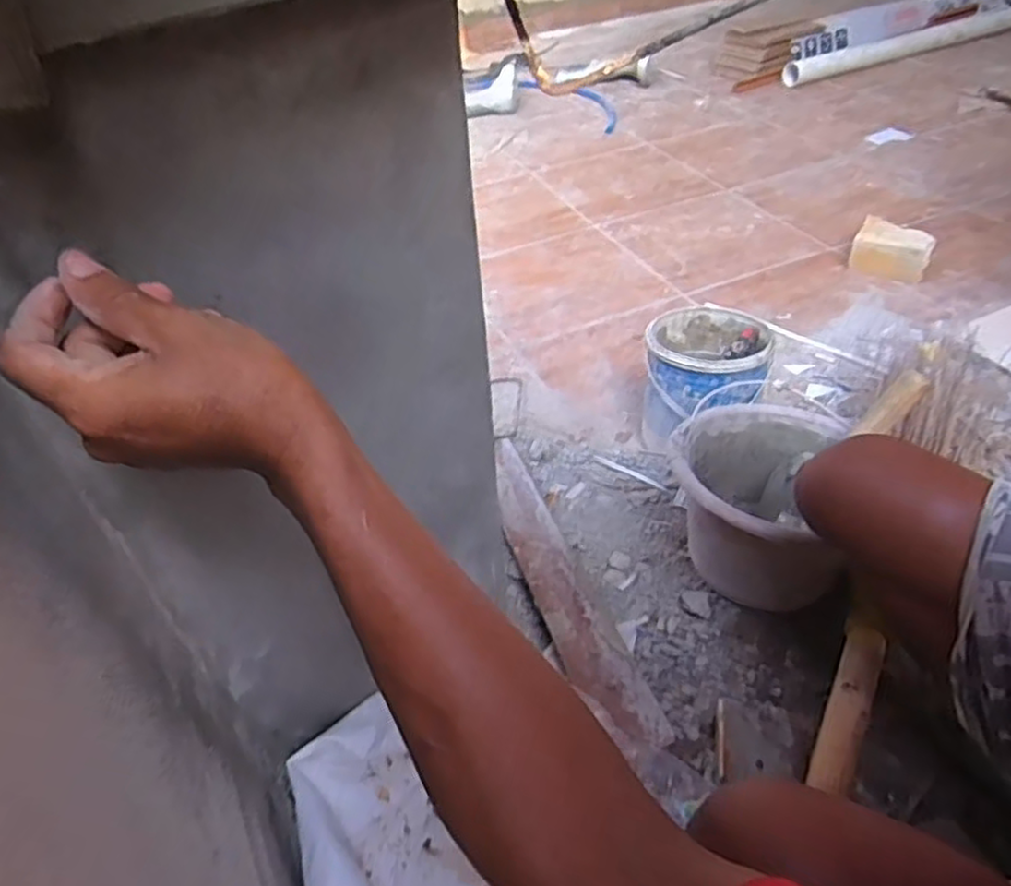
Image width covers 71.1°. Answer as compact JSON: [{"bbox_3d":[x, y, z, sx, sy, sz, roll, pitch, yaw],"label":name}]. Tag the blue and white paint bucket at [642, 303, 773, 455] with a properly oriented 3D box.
[{"bbox_3d":[0.309,-0.093,1.119,0.176,0.186,0.186,5,42,9],"label":"blue and white paint bucket"}]

